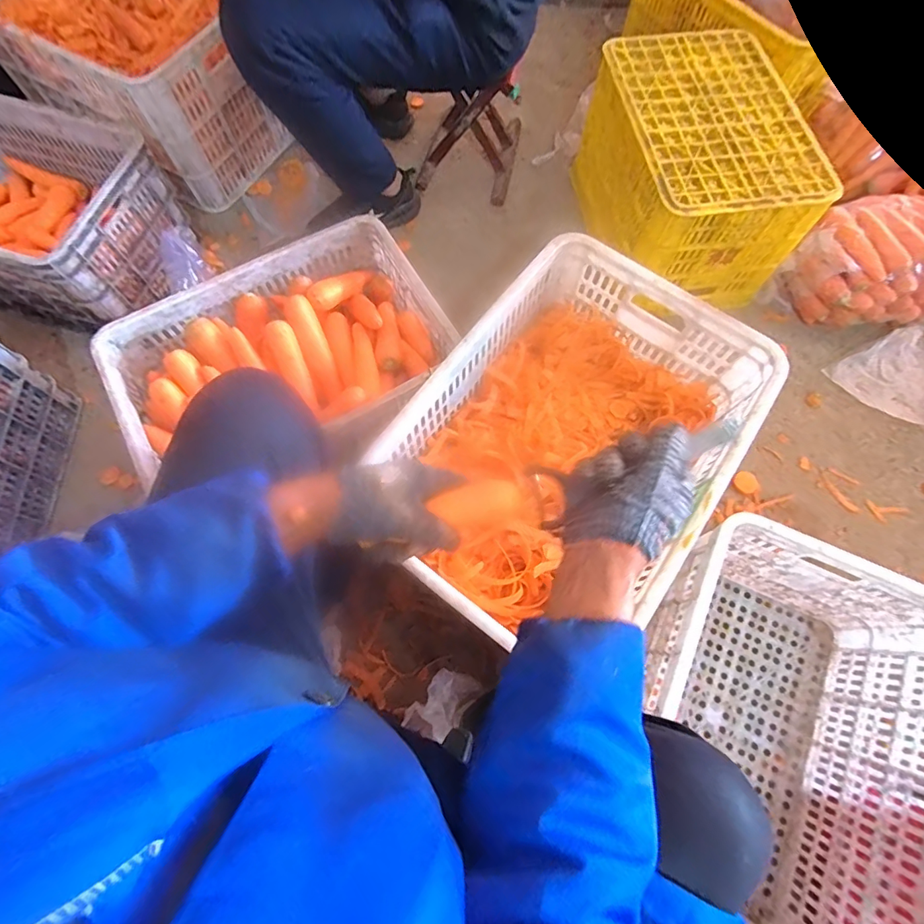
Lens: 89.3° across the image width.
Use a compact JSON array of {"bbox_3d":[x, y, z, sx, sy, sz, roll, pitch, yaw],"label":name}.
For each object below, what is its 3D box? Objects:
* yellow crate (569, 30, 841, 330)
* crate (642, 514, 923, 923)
[{"bbox_3d":[0.508,-0.655,1.087,0.367,0.296,0.504,-5,71,-2],"label":"yellow crate"},{"bbox_3d":[0.433,0.400,0.690,0.353,0.272,0.513,23,72,8],"label":"crate"}]

